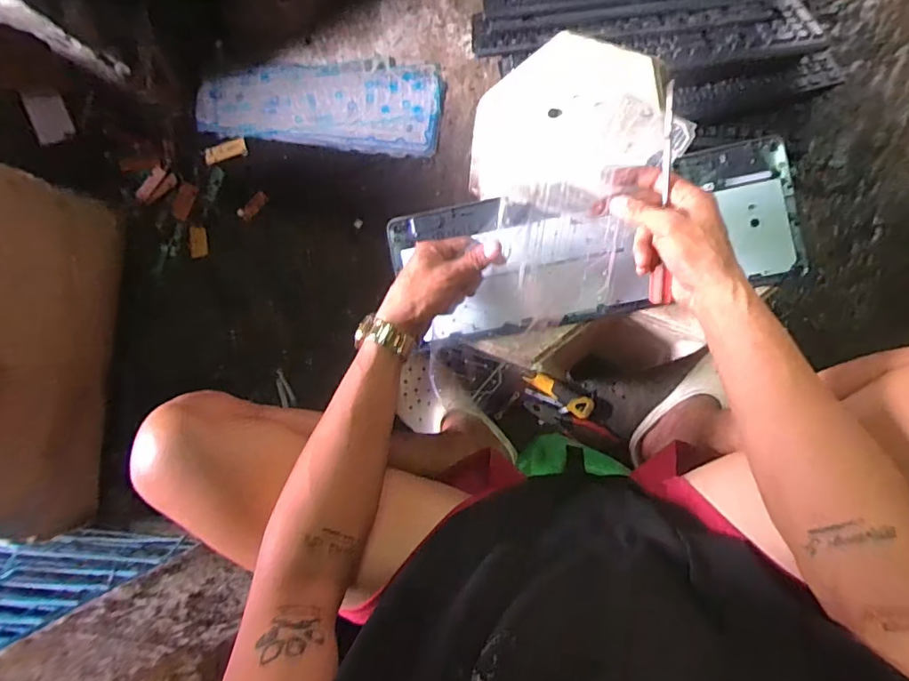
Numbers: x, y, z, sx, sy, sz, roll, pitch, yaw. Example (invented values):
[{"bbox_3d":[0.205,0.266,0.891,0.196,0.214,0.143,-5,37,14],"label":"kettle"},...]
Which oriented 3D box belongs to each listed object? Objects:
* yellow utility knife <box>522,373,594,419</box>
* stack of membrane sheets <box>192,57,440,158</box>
[{"bbox_3d":[0.163,0.088,0.817,0.113,0.013,0.039,28,92,8],"label":"yellow utility knife"},{"bbox_3d":[-0.226,-0.402,0.866,0.393,0.032,0.152,8,89,8],"label":"stack of membrane sheets"}]

